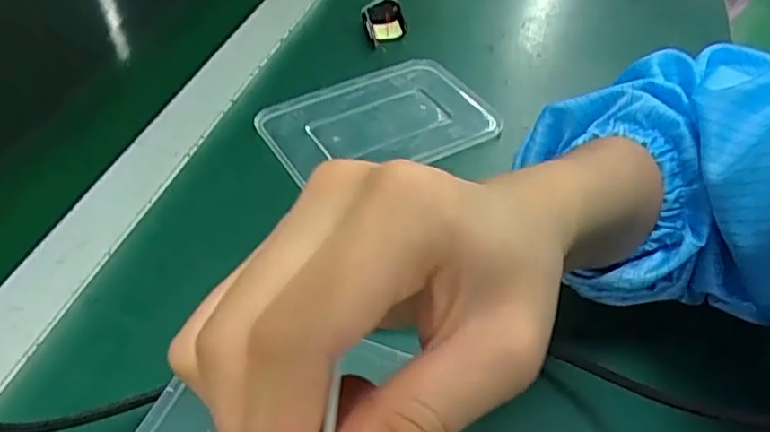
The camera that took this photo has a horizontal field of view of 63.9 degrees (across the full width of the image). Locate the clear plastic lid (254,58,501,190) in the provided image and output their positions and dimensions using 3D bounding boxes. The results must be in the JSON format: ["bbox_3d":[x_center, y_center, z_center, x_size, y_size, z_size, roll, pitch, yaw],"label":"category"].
[{"bbox_3d":[-0.002,-0.076,0.485,0.174,0.007,0.115,-21,51,-19],"label":"clear plastic lid"}]

